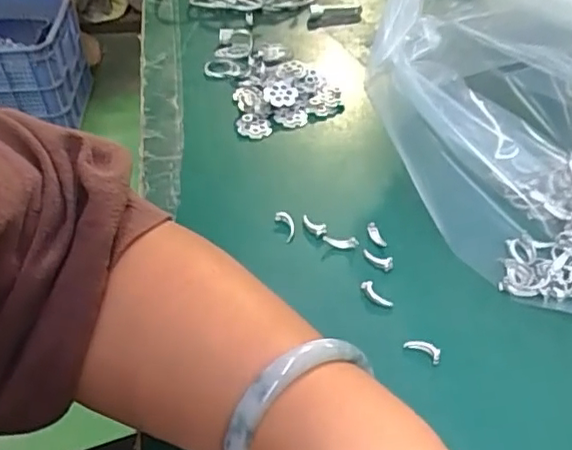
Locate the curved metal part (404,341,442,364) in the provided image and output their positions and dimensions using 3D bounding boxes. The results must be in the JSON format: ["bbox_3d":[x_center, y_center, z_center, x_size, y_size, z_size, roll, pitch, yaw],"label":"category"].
[{"bbox_3d":[0.072,0.065,0.309,0.019,0.005,0.007,22,49,21],"label":"curved metal part"}]

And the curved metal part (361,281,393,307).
[{"bbox_3d":[0.051,0.040,0.335,0.021,0.004,0.007,41,56,19],"label":"curved metal part"}]

